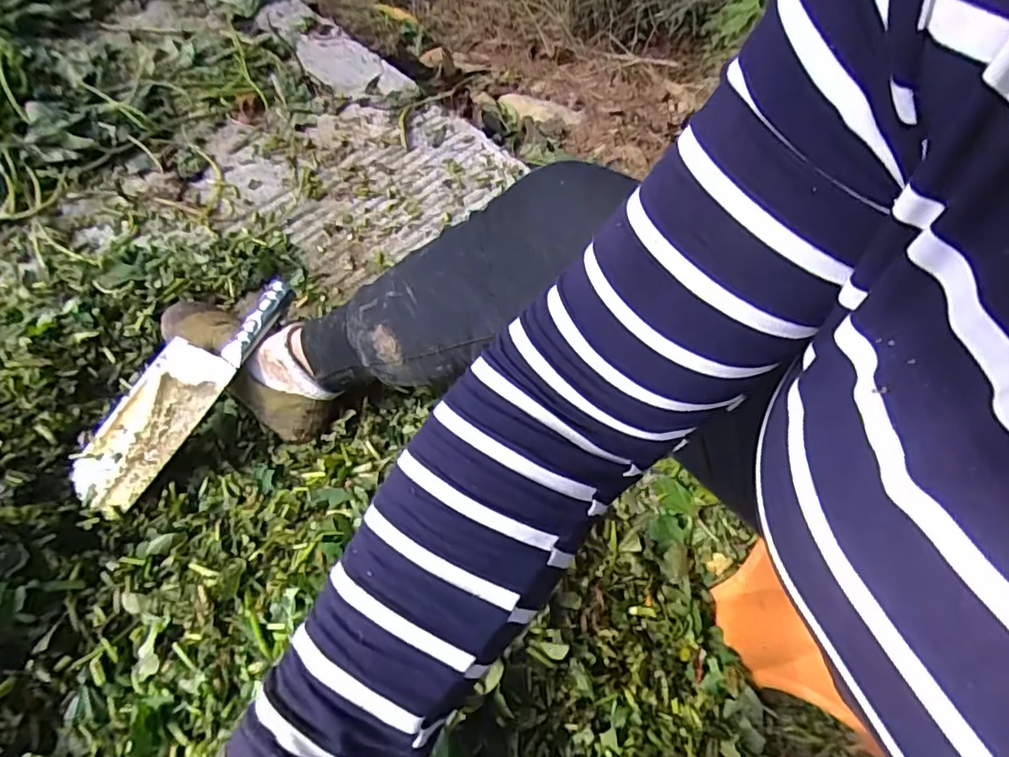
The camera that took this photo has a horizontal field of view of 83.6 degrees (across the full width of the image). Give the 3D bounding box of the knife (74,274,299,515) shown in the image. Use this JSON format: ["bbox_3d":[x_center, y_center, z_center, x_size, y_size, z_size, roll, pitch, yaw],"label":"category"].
[{"bbox_3d":[-0.351,0.002,0.613,0.088,0.015,0.287,30,75,13],"label":"knife"}]

